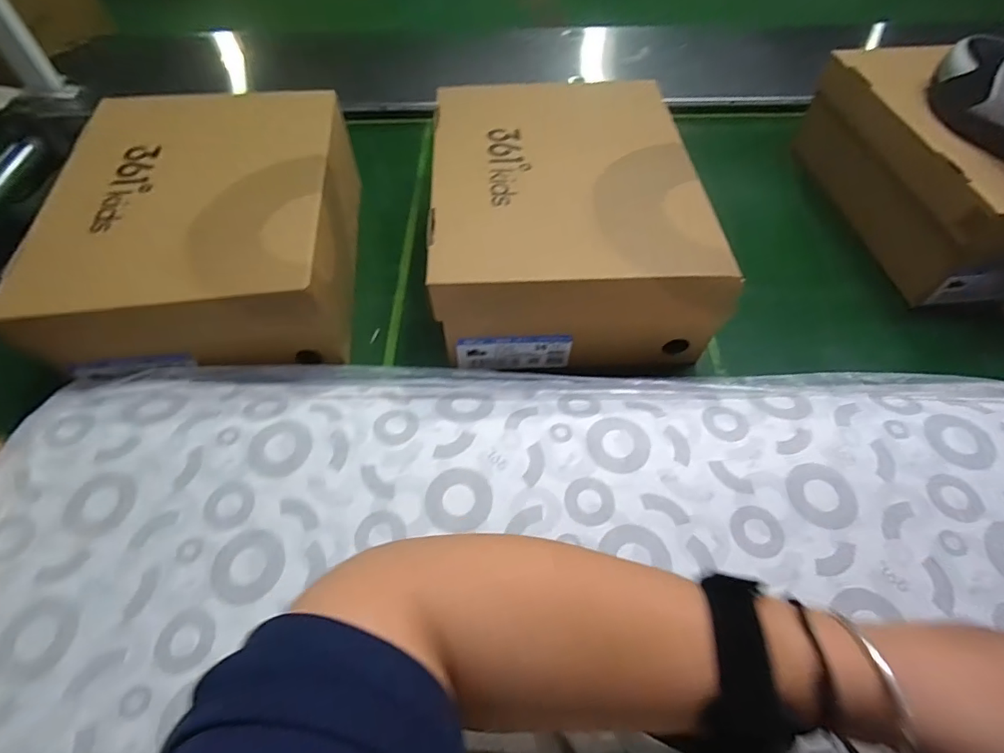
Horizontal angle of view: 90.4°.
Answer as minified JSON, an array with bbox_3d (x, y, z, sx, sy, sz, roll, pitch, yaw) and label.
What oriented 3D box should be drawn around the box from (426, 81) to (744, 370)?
[{"bbox_3d":[0.061,-0.148,0.502,0.244,0.140,0.249,-4,57,1],"label":"box"}]

